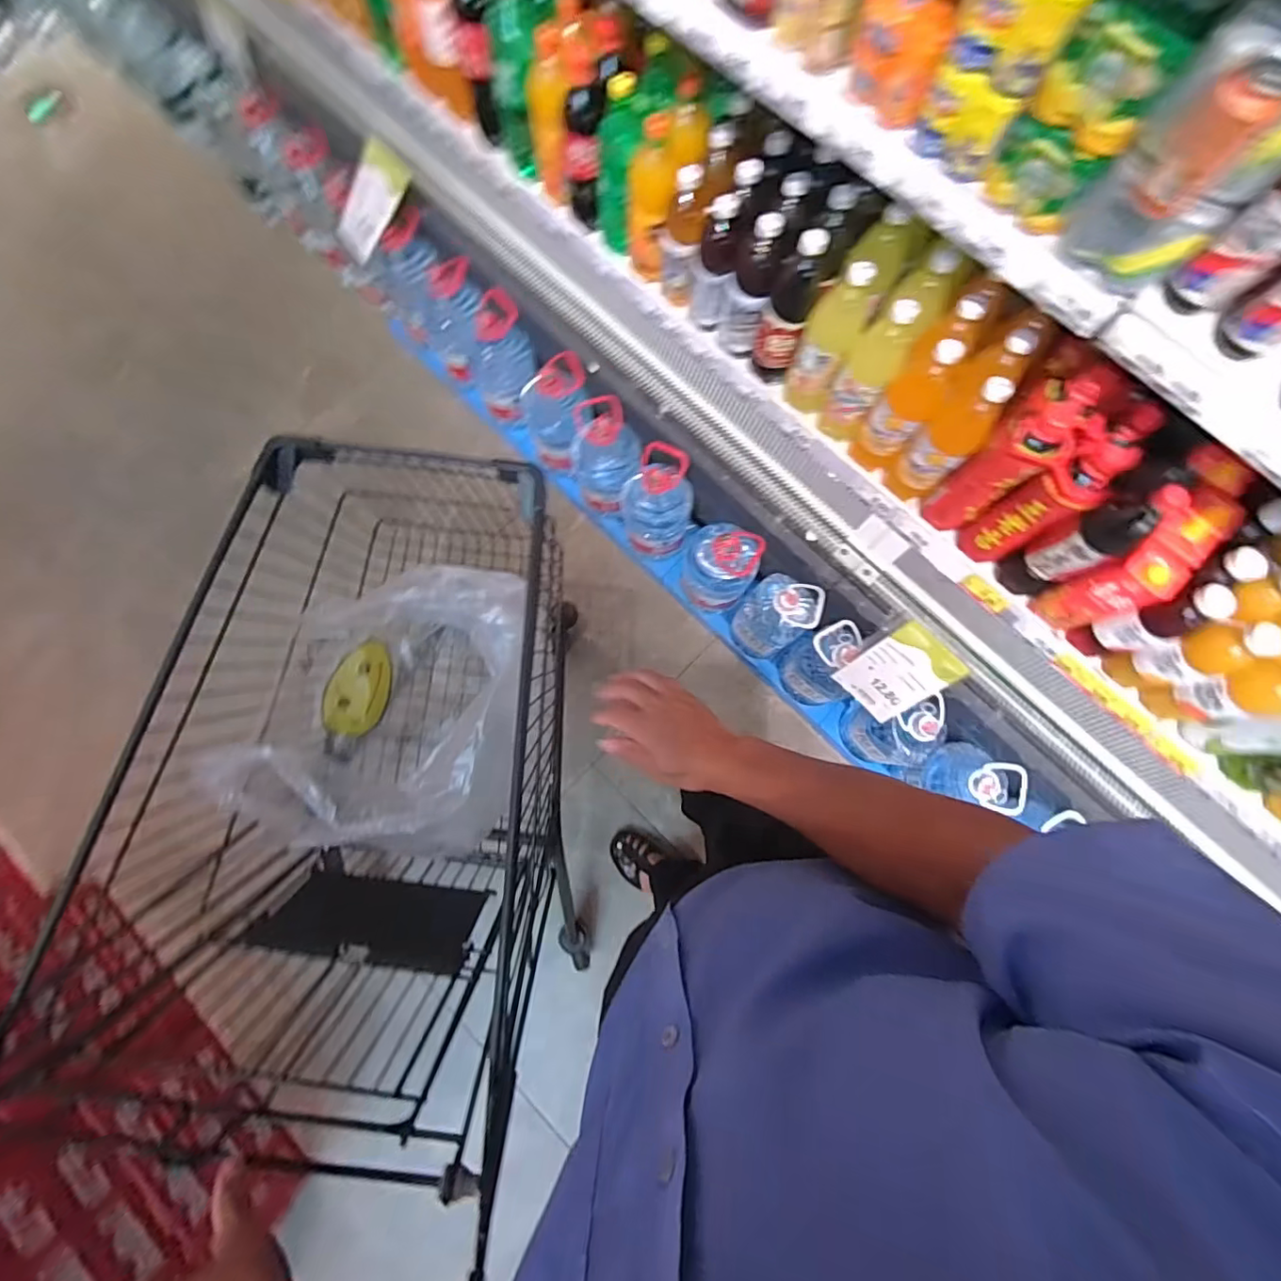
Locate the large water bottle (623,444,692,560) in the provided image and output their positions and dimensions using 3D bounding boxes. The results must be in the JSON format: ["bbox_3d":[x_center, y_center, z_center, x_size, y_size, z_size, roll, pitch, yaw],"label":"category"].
[{"bbox_3d":[0.040,-0.300,1.264,0.137,0.299,0.142,0,79,0],"label":"large water bottle"}]

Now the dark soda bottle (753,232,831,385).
[{"bbox_3d":[0.253,-0.570,0.991,0.075,0.265,0.072,0,79,0],"label":"dark soda bottle"}]

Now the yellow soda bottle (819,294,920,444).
[{"bbox_3d":[0.390,-0.459,0.975,0.084,0.264,0.086,30,80,6],"label":"yellow soda bottle"}]

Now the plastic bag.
[{"bbox_3d":[-0.351,0.096,0.846,0.352,0.299,0.396,6,79,2],"label":"plastic bag"}]

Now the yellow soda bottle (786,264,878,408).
[{"bbox_3d":[0.322,-0.514,0.982,0.093,0.261,0.080,22,80,5],"label":"yellow soda bottle"}]

